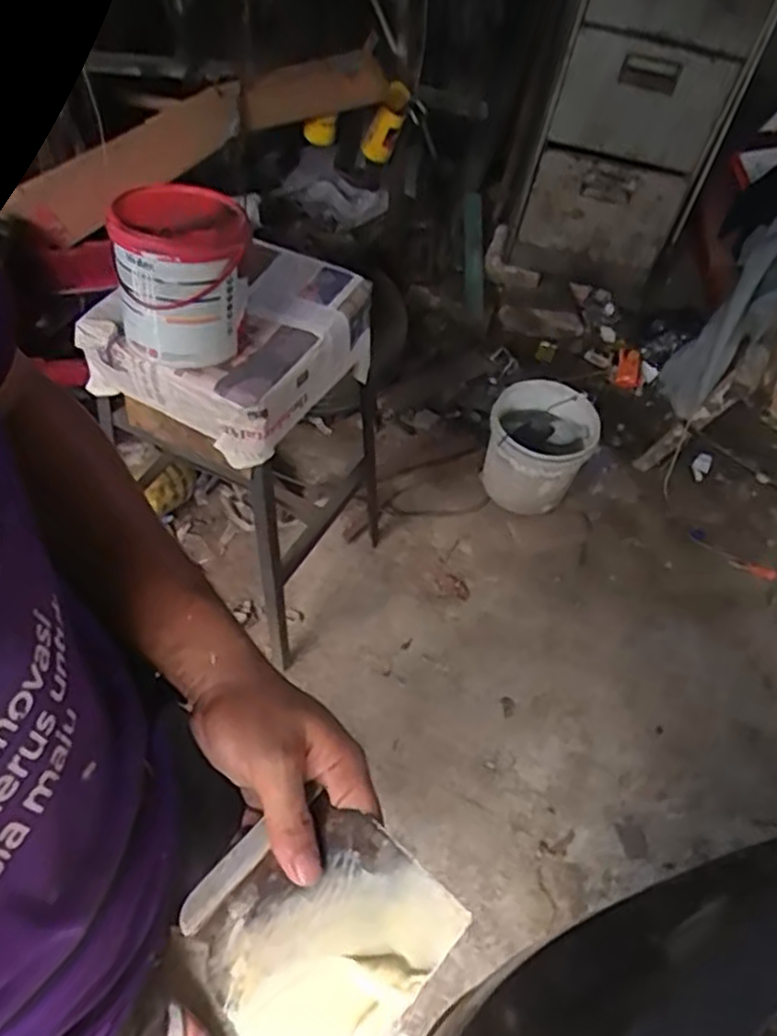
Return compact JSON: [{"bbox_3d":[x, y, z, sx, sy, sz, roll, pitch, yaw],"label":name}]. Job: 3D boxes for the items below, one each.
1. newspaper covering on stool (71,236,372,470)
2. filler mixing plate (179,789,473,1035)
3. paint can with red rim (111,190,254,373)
[{"bbox_3d":[-0.242,-0.297,1.204,0.334,0.155,0.377,24,53,12],"label":"newspaper covering on stool"},{"bbox_3d":[-0.040,0.209,0.367,0.118,0.007,0.115,34,68,31],"label":"filler mixing plate"},{"bbox_3d":[-0.290,-0.355,1.021,0.178,0.189,0.191,-1,52,-8],"label":"paint can with red rim"}]

